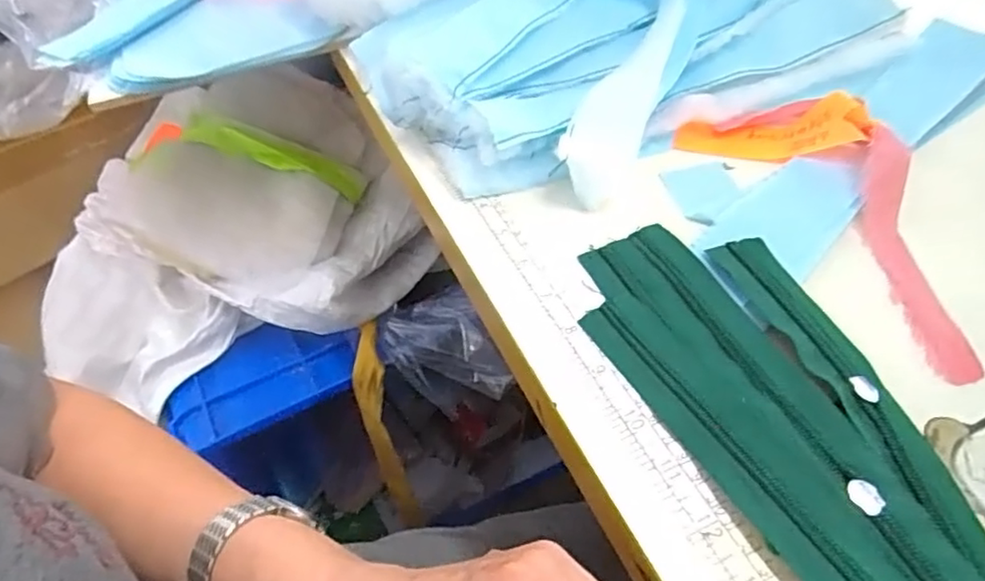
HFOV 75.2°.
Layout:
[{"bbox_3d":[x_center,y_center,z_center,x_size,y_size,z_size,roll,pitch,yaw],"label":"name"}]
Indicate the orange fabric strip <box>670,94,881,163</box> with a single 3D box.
[{"bbox_3d":[0.163,-0.094,0.379,0.104,0.019,0.031,-3,49,23],"label":"orange fabric strip"}]

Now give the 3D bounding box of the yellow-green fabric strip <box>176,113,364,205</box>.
[{"bbox_3d":[-0.219,-0.138,0.647,0.181,0.029,0.040,19,51,-10],"label":"yellow-green fabric strip"}]

